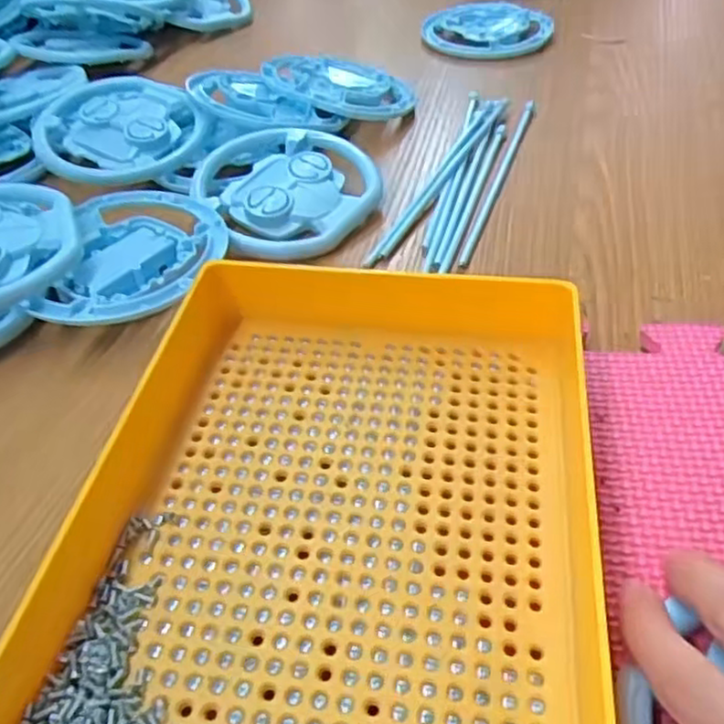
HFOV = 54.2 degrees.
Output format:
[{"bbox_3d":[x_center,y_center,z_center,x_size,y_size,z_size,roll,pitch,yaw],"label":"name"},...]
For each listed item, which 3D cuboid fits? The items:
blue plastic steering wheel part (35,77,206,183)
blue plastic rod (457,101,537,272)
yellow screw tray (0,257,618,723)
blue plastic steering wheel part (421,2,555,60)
[{"bbox_3d":[-0.151,-0.147,0.439,0.098,0.021,0.101,-13,44,-11],"label":"blue plastic steering wheel part"},{"bbox_3d":[0.082,-0.111,0.417,0.008,0.008,0.187,13,45,15],"label":"blue plastic rod"},{"bbox_3d":[-0.011,0.062,0.207,0.165,0.042,0.246,5,44,8],"label":"yellow screw tray"},{"bbox_3d":[0.103,-0.272,0.576,0.103,0.011,0.094,-1,43,1],"label":"blue plastic steering wheel part"}]

